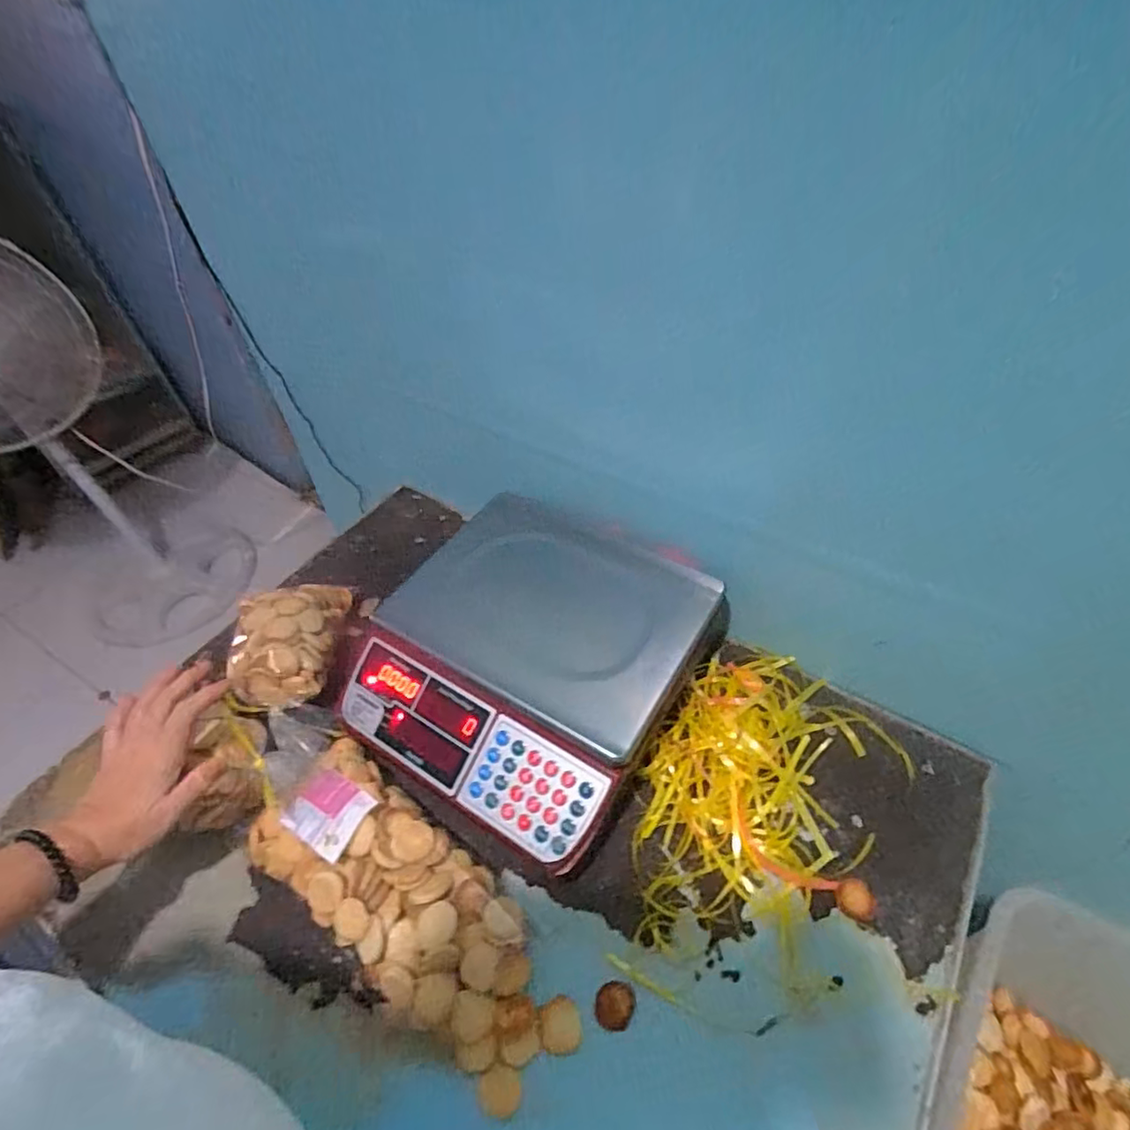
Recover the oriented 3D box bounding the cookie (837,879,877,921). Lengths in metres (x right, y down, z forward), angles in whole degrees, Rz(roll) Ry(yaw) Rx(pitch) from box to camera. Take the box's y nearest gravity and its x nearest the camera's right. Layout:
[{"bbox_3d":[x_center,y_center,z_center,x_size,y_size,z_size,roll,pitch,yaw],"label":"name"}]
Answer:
[{"bbox_3d":[0.246,0.282,0.495,0.030,0.004,0.030,6,48,9],"label":"cookie"}]

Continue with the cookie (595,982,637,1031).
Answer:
[{"bbox_3d":[0.039,0.339,0.453,0.029,0.004,0.031,-2,47,2],"label":"cookie"}]

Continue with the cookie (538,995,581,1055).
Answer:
[{"bbox_3d":[-0.004,0.346,0.442,0.030,0.005,0.034,-5,47,-1],"label":"cookie"}]

